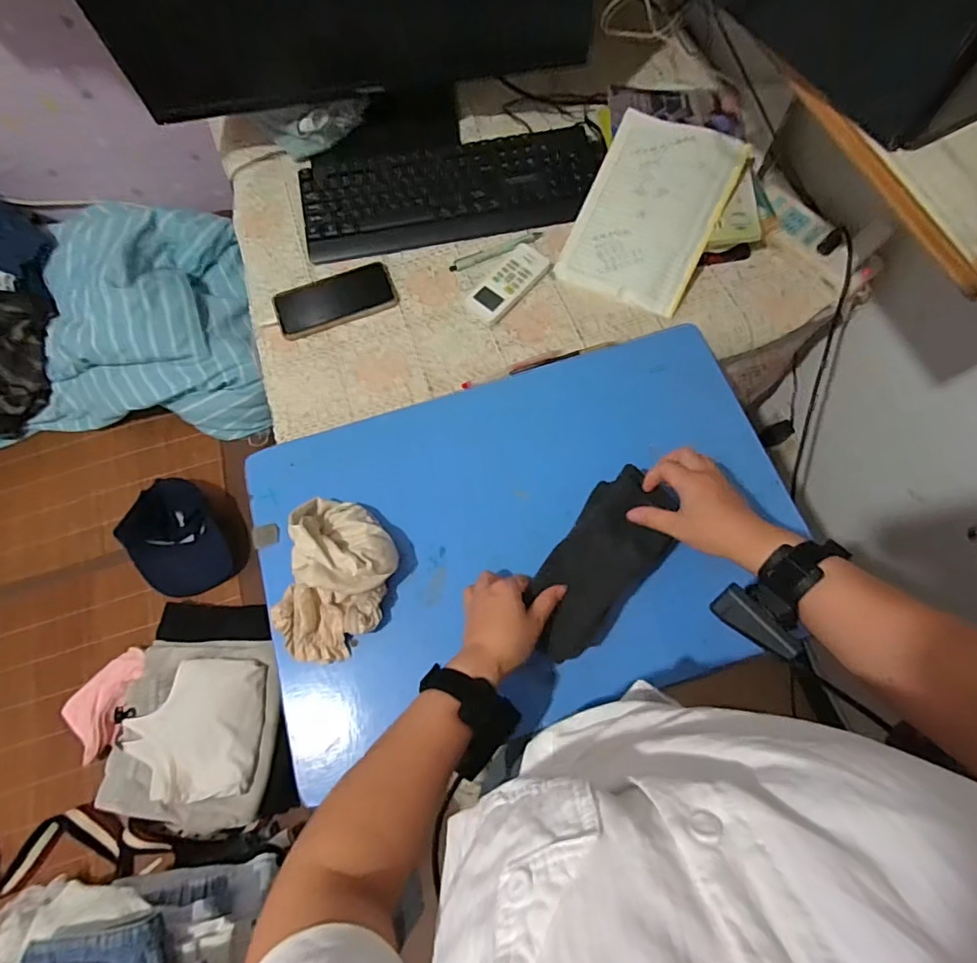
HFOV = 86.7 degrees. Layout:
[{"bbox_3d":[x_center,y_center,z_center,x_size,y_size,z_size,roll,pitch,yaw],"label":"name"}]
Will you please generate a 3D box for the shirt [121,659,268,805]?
[{"bbox_3d":[-0.436,0.365,0.770,0.187,0.028,0.186,0,70,3],"label":"shirt"}]

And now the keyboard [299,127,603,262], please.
[{"bbox_3d":[-0.054,-0.427,0.759,0.432,0.032,0.151,-8,70,0],"label":"keyboard"}]

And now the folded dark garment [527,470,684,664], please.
[{"bbox_3d":[0.116,0.083,0.528,0.092,0.039,0.203,33,75,13],"label":"folded dark garment"}]

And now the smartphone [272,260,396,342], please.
[{"bbox_3d":[-0.215,-0.257,0.727,0.164,0.009,0.082,-21,71,-5],"label":"smartphone"}]

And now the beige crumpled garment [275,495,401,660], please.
[{"bbox_3d":[-0.159,0.099,0.535,0.112,0.071,0.162,10,71,6],"label":"beige crumpled garment"}]

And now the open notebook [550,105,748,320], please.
[{"bbox_3d":[0.225,-0.377,0.719,0.181,0.011,0.259,26,89,14],"label":"open notebook"}]

